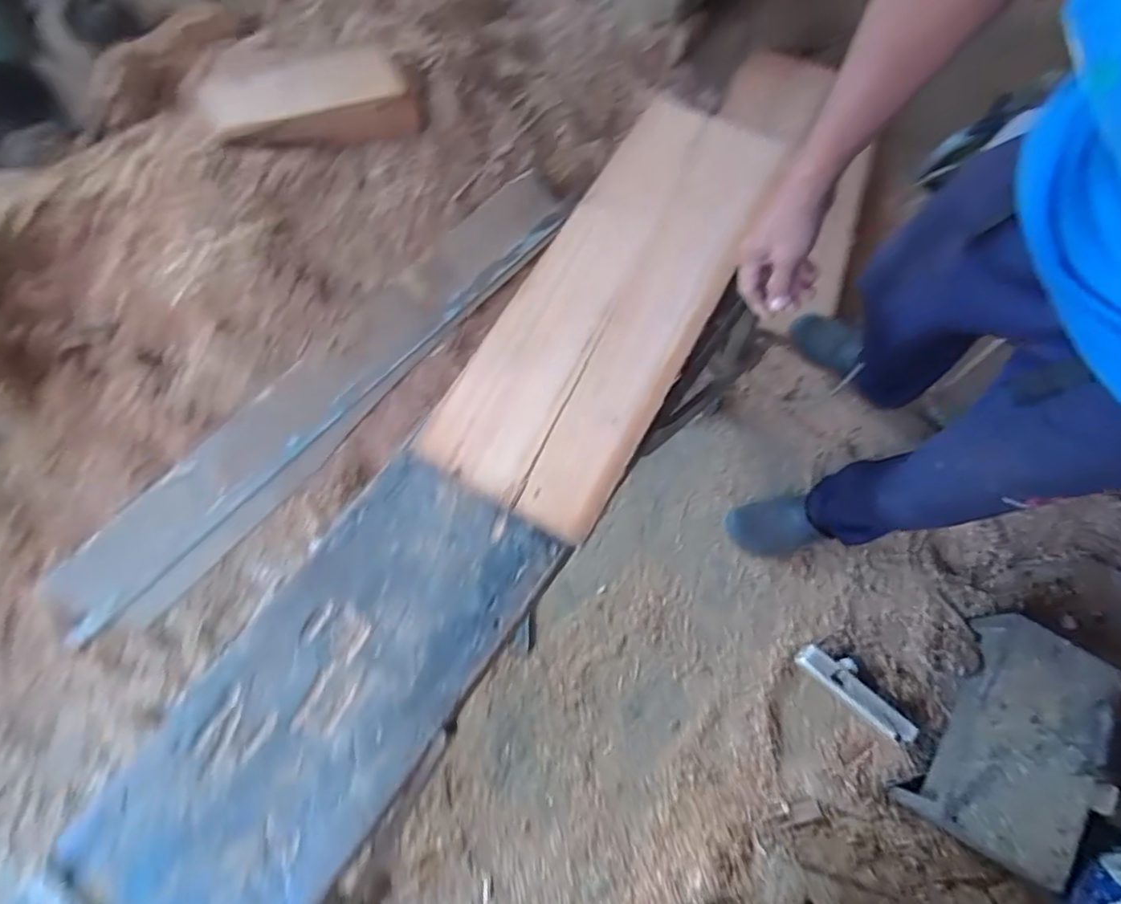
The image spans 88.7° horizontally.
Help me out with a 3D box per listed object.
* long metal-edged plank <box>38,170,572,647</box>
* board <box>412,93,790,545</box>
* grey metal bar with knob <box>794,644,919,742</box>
[{"bbox_3d":[-0.466,-0.112,1.135,1.258,0.036,0.183,-43,105,-4],"label":"long metal-edged plank"},{"bbox_3d":[0.096,-0.236,0.795,0.250,0.030,0.706,29,76,11],"label":"board"},{"bbox_3d":[0.533,0.427,1.040,0.229,0.052,0.068,40,78,13],"label":"grey metal bar with knob"}]

